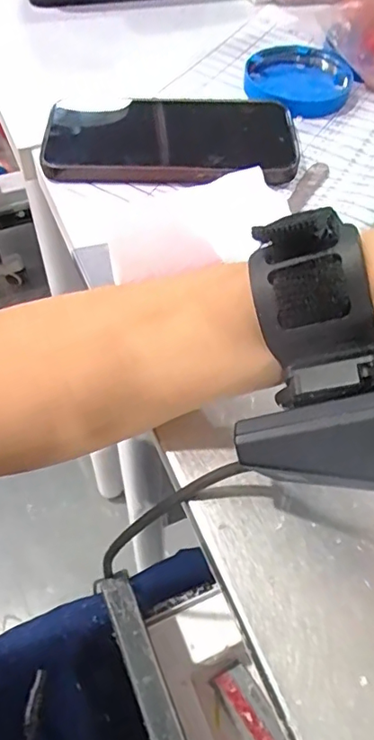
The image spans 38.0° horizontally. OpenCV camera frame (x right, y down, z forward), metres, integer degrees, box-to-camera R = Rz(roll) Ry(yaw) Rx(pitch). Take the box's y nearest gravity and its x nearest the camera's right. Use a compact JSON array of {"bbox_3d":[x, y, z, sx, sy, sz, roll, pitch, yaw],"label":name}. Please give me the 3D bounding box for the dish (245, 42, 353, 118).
[{"bbox_3d":[0.084,-0.224,0.410,0.078,0.021,0.087,11,55,5],"label":"dish"}]

